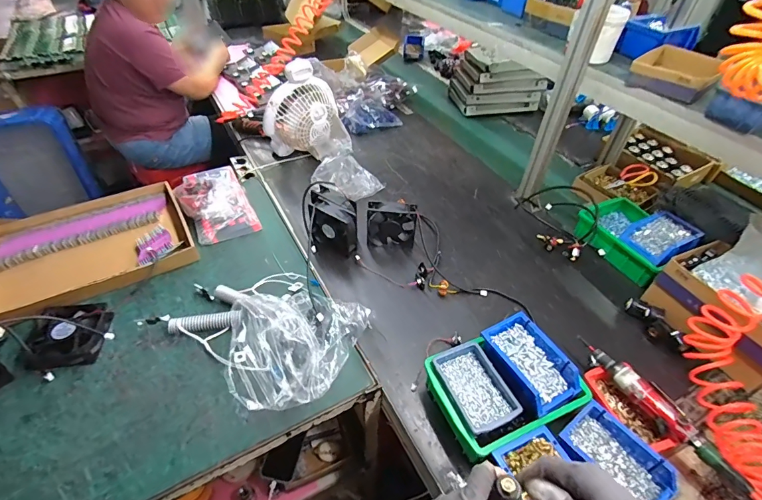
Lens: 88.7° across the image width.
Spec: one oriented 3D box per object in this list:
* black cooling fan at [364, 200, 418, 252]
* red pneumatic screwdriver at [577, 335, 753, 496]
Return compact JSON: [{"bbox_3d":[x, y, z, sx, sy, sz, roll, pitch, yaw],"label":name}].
[{"bbox_3d":[0.023,-0.057,0.970,0.124,0.128,0.033,9,34,4],"label":"black cooling fan"},{"bbox_3d":[0.466,0.261,0.667,0.050,0.038,0.304,-17,48,-19],"label":"red pneumatic screwdriver"}]

